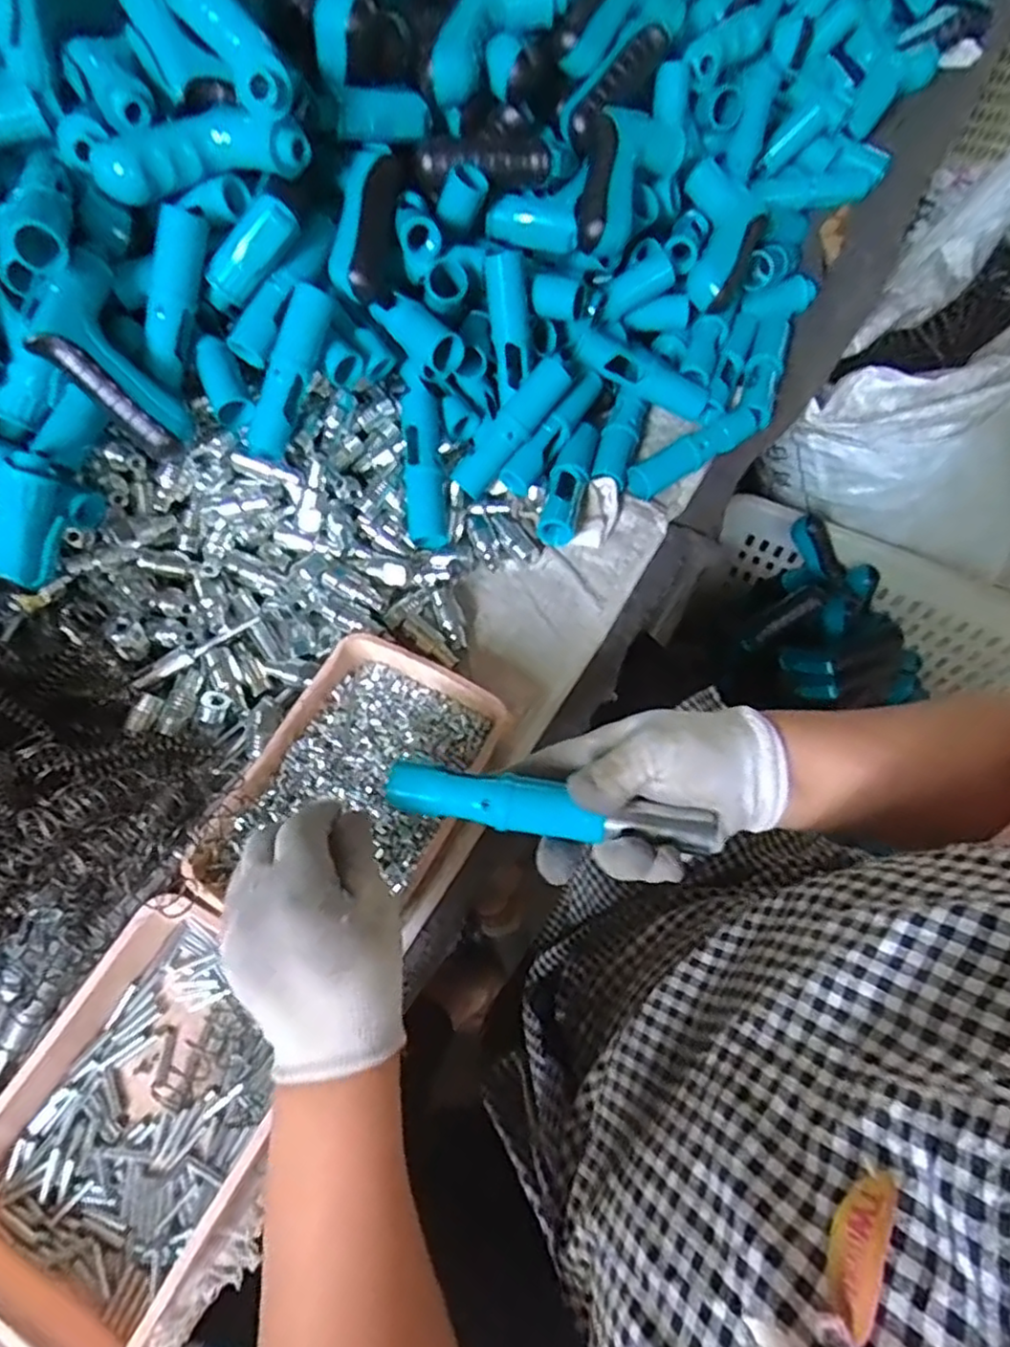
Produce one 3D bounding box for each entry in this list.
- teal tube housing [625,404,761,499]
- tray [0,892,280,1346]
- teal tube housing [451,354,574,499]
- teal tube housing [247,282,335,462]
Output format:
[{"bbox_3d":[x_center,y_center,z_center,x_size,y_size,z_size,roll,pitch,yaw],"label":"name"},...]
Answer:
[{"bbox_3d":[0.164,-0.191,0.574,0.132,0.033,0.024,-32,69,-13],"label":"teal tube housing"},{"bbox_3d":[-0.205,0.243,0.376,0.145,0.042,0.198,26,68,12],"label":"tray"},{"bbox_3d":[0.004,-0.198,0.536,0.121,0.025,0.030,-47,70,18],"label":"teal tube housing"},{"bbox_3d":[-0.161,-0.223,0.499,0.026,0.025,0.125,26,99,11],"label":"teal tube housing"}]

